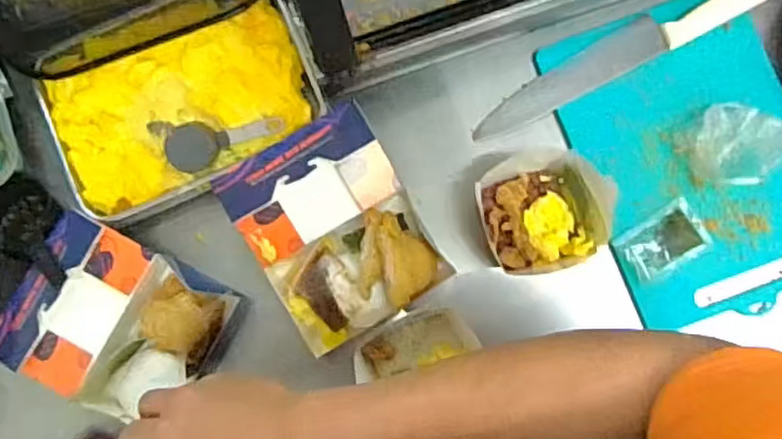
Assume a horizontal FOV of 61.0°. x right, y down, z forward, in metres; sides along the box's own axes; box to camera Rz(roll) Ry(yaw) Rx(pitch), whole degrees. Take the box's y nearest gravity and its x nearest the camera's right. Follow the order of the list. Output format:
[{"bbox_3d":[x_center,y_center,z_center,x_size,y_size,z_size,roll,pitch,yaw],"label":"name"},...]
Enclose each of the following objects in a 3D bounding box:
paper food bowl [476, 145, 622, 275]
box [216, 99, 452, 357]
[{"bbox_3d":[0.161,-0.014,0.706,0.133,0.086,0.131,-19,83,-1],"label":"paper food bowl"},{"bbox_3d":[-0.060,0.012,0.725,0.174,0.081,0.214,-31,83,-2],"label":"box"}]

